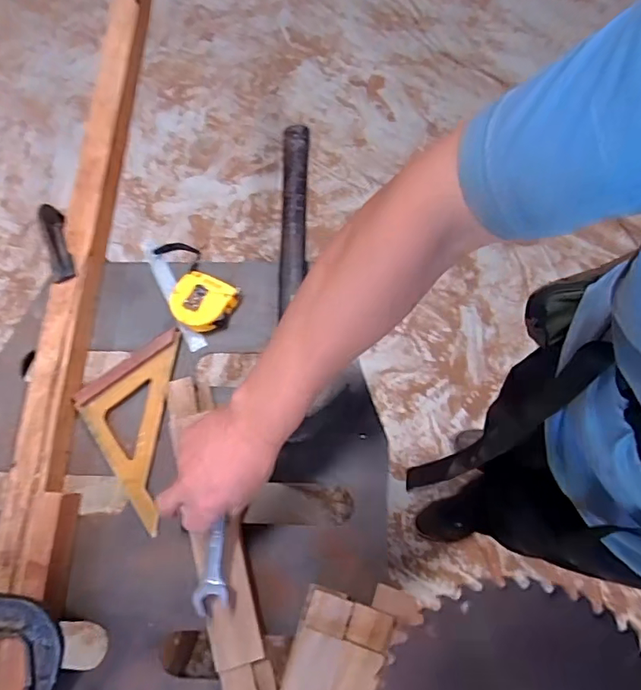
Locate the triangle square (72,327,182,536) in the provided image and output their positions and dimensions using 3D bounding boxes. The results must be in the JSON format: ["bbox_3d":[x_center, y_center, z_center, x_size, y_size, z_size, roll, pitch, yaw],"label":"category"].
[{"bbox_3d":[-0.227,0.091,0.574,0.108,0.021,0.216,1,71,6],"label":"triangle square"}]

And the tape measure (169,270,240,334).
[{"bbox_3d":[-0.144,-0.051,0.609,0.073,0.030,0.066,26,76,14],"label":"tape measure"}]

